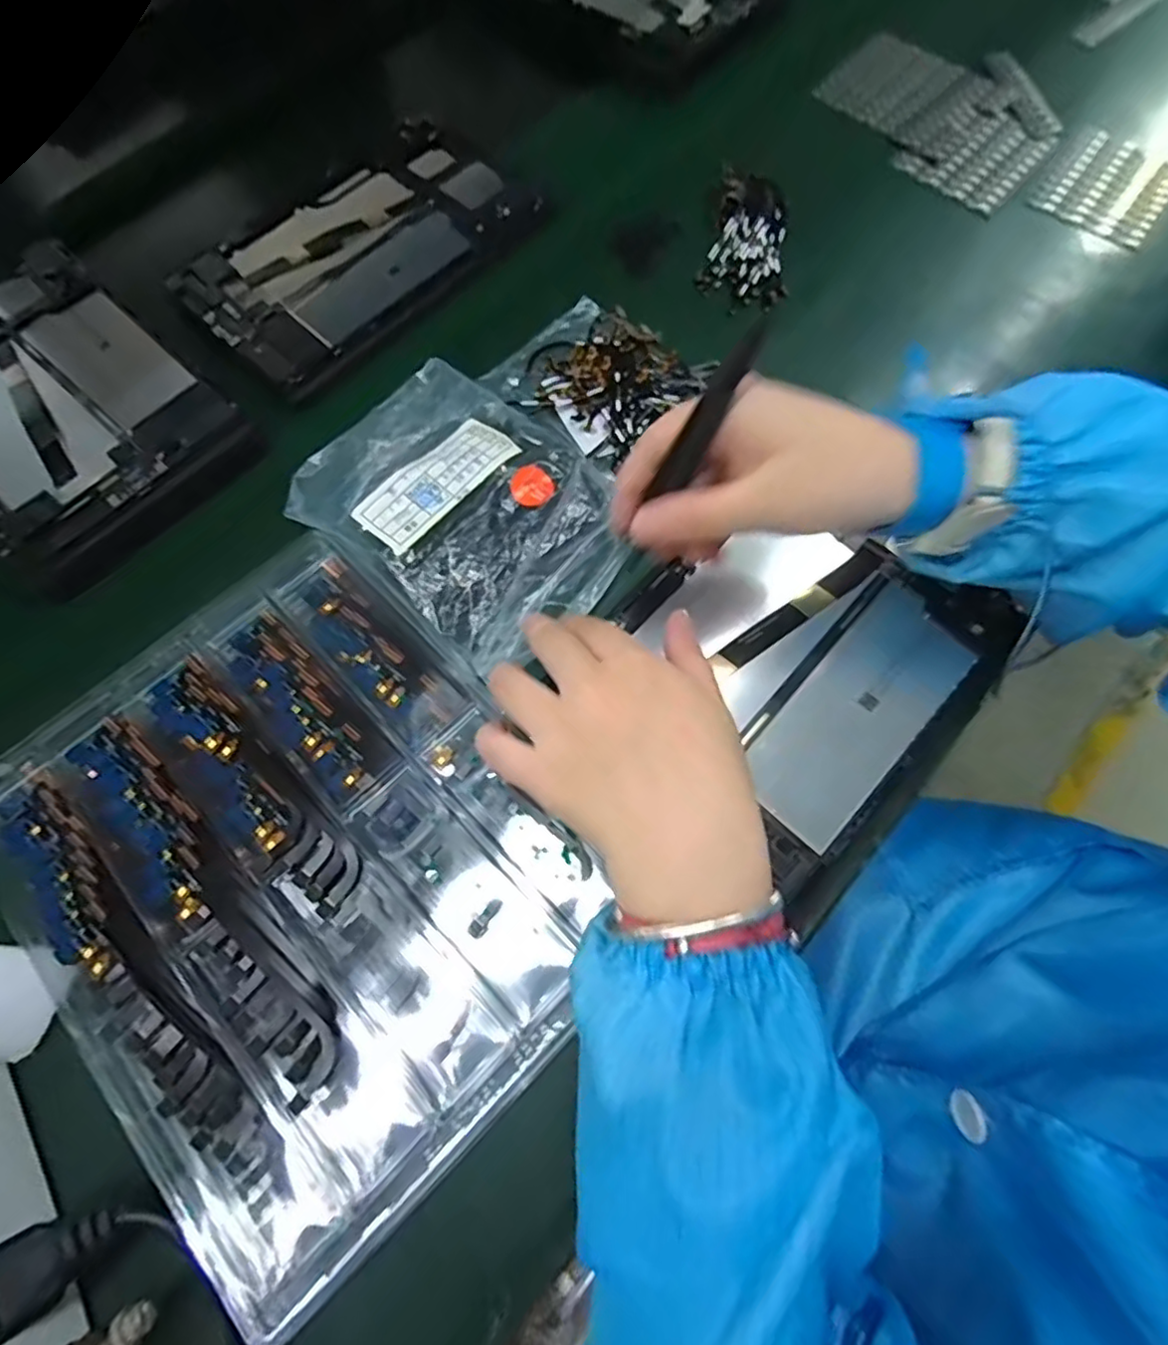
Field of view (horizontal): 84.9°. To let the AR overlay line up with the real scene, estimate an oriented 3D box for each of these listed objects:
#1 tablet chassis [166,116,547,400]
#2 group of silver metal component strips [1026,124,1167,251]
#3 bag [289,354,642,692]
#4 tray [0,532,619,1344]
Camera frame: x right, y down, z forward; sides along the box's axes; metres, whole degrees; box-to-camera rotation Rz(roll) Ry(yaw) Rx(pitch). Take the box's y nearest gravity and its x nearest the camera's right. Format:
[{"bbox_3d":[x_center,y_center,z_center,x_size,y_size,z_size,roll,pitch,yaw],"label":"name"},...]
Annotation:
[{"bbox_3d":[-0.157,-0.301,0.448,0.154,0.013,0.233,43,76,14],"label":"tablet chassis"},{"bbox_3d":[0.373,-0.347,0.452,0.080,0.013,0.097,37,78,9],"label":"group of silver metal component strips"},{"bbox_3d":[-0.063,-0.095,0.358,0.176,0.025,0.135,38,75,16],"label":"bag"},{"bbox_3d":[-0.129,0.080,0.293,0.213,0.030,0.272,-43,72,-13],"label":"tray"}]

